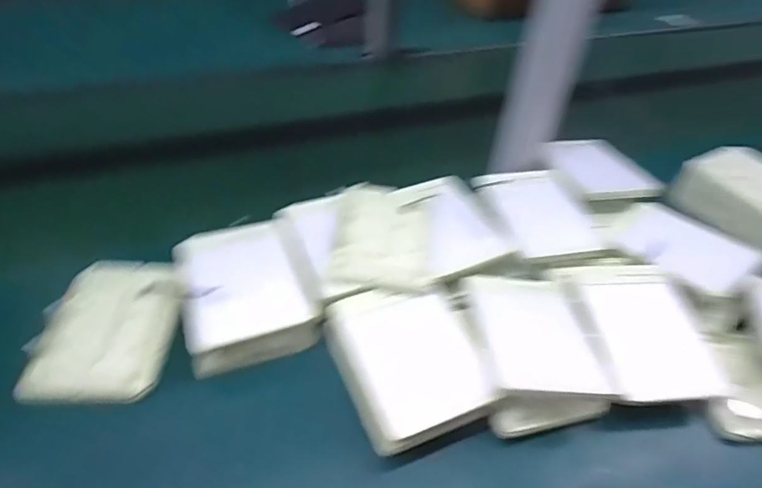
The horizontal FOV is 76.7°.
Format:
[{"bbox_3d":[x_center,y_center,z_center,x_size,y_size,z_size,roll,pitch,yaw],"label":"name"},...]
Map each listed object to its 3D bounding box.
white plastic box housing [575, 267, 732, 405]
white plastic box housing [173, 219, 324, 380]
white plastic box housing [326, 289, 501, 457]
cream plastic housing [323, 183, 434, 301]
[{"bbox_3d":[0.242,0.077,0.439,0.106,0.021,0.138,0,53,-8],"label":"white plastic box housing"},{"bbox_3d":[-0.126,0.046,0.457,0.111,0.063,0.137,-13,47,-17],"label":"white plastic box housing"},{"bbox_3d":[0.024,0.106,0.422,0.107,0.057,0.138,-15,47,-19],"label":"white plastic box housing"},{"bbox_3d":[0.004,-0.010,0.480,0.093,0.018,0.155,6,44,1],"label":"cream plastic housing"}]

